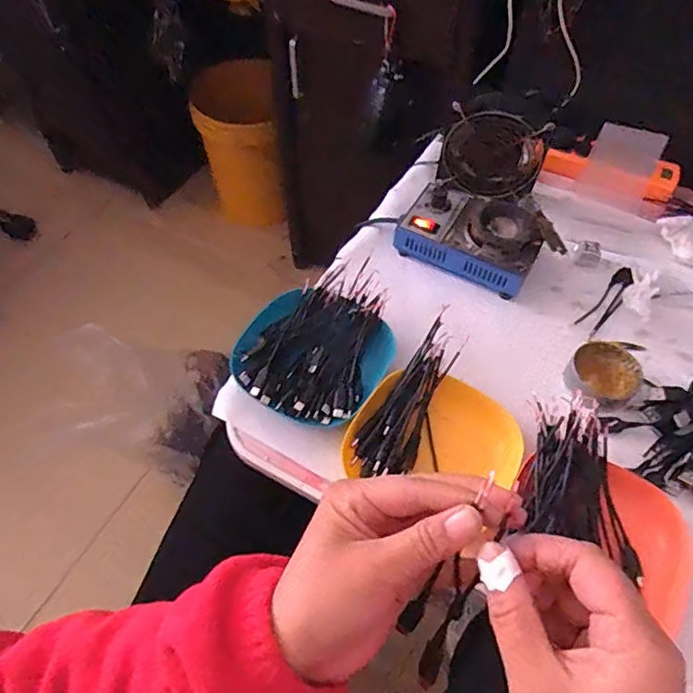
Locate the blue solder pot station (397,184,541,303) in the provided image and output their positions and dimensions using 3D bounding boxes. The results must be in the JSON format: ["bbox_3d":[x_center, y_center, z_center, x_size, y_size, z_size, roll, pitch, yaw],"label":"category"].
[{"bbox_3d":[0.139,-0.127,0.590,0.150,0.054,0.092,26,60,15],"label":"blue solder pot station"}]

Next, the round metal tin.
[{"bbox_3d":[0.250,0.027,0.512,0.055,0.026,0.063,-39,65,-22],"label":"round metal tin"}]

